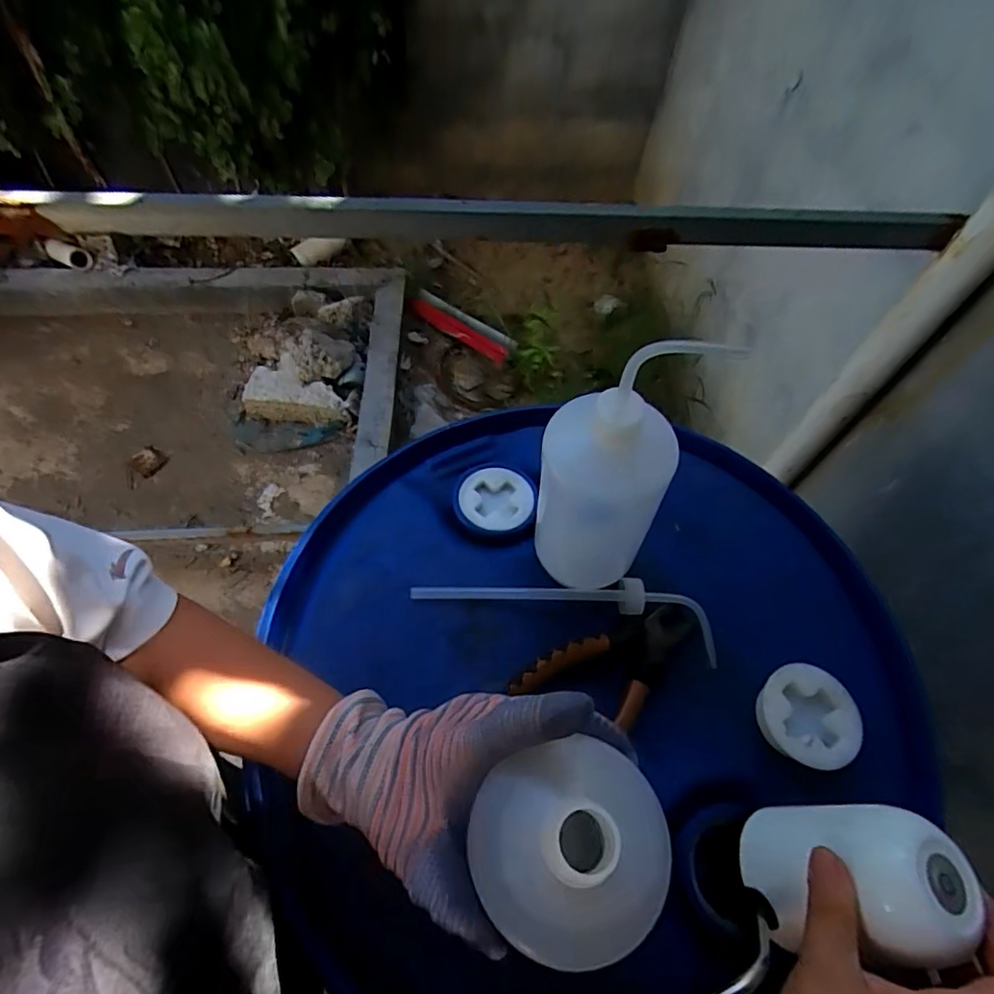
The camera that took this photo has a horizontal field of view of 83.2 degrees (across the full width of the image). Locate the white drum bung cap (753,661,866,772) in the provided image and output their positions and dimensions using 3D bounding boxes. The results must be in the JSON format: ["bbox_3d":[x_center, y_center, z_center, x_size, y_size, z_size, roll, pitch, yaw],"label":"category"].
[{"bbox_3d":[0.241,0.170,0.436,0.073,0.028,0.071,2,58,-4],"label":"white drum bung cap"}]

